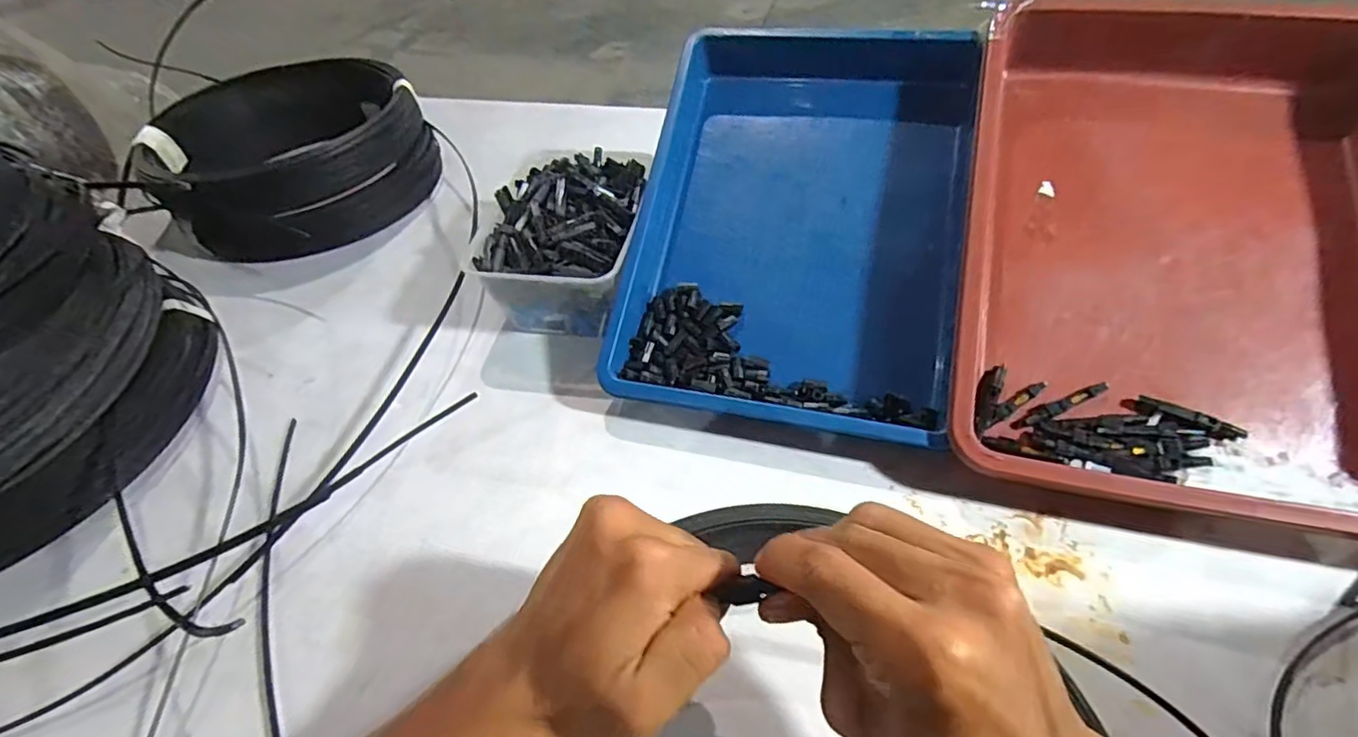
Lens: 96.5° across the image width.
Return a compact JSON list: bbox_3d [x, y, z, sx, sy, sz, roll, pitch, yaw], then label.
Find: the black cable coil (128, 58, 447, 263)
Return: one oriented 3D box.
[{"bbox_3d":[-0.389,-0.216,0.624,0.244,0.103,0.205,-34,54,-24],"label":"black cable coil"}]

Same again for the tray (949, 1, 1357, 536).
[{"bbox_3d":[0.322,-0.083,0.386,0.265,0.063,0.352,8,72,15],"label":"tray"}]

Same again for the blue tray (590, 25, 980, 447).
[{"bbox_3d":[0.091,-0.124,0.448,0.225,0.051,0.338,10,72,13],"label":"blue tray"}]

